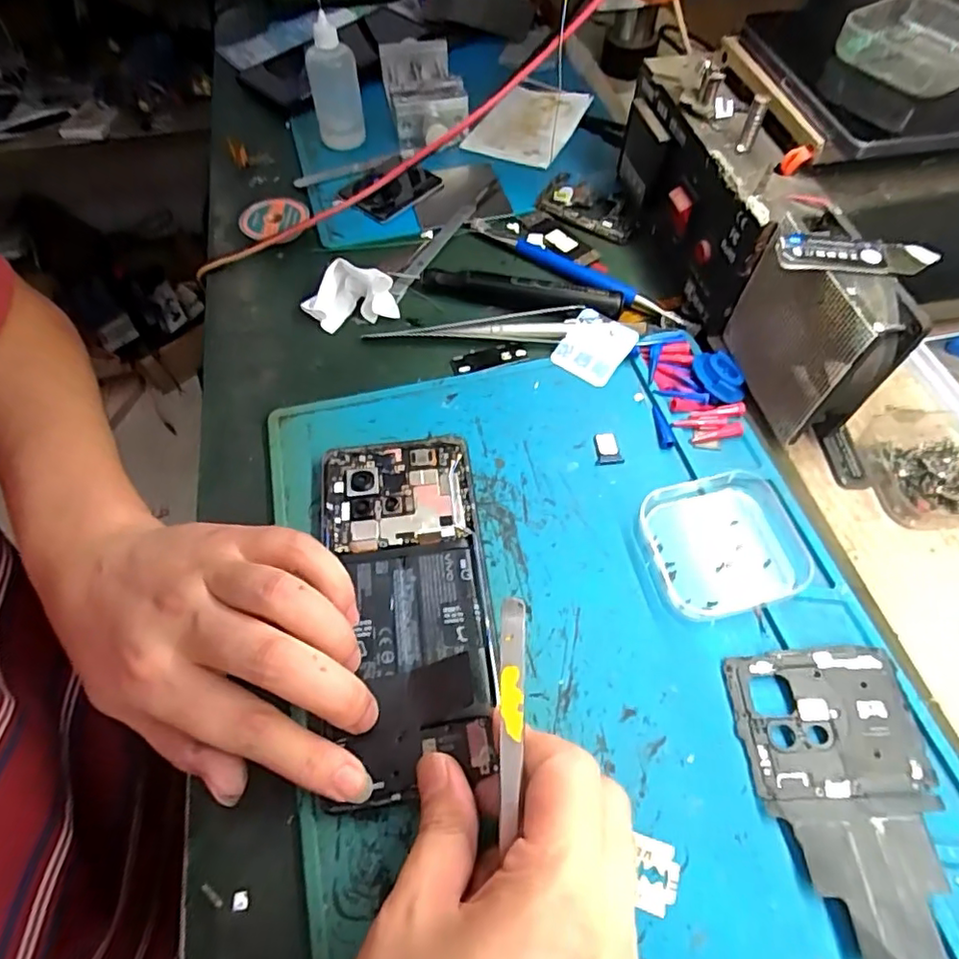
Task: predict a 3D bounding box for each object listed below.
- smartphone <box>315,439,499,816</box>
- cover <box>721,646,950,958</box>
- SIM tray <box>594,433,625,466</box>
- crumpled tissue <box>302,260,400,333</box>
[{"bbox_3d":[-0.031,0.049,0.264,0.070,0.015,0.160,-10,55,-5],"label":"smartphone"},{"bbox_3d":[0.137,0.116,0.221,0.064,0.005,0.104,-6,54,6],"label":"cover"},{"bbox_3d":[0.067,-0.016,0.312,0.013,0.004,0.019,-3,58,0],"label":"SIM tray"},{"bbox_3d":[-0.080,-0.111,0.363,0.050,0.024,0.039,24,61,16],"label":"crumpled tissue"}]

